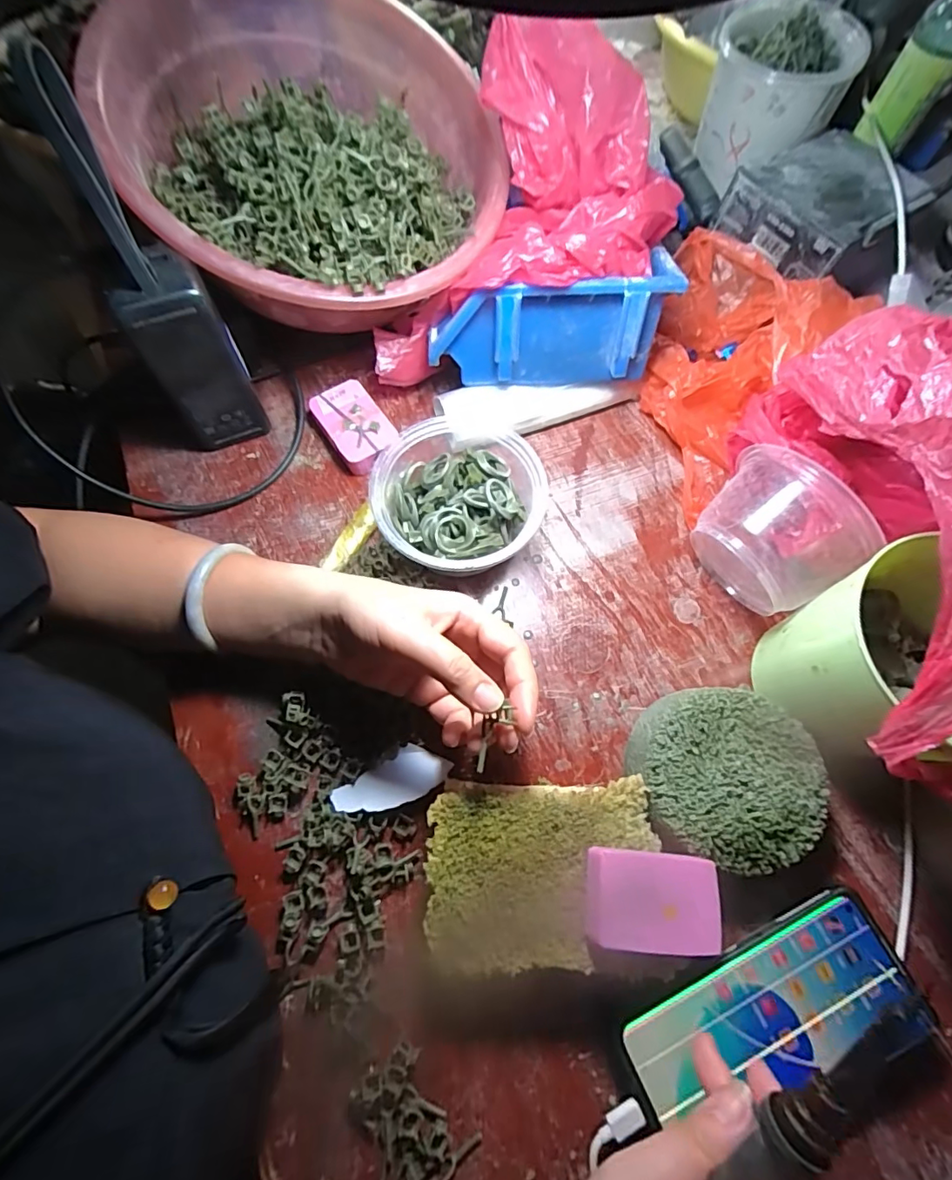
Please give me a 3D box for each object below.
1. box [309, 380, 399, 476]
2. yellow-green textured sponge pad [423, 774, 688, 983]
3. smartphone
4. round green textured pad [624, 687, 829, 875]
[{"bbox_3d":[-0.095,-0.127,0.408,0.047,0.018,0.073,-31,72,-12],"label":"box"},{"bbox_3d":[0.037,0.159,0.296,0.128,0.041,0.092,-1,69,-1],"label":"yellow-green textured sponge pad"},{"bbox_3d":[0.159,0.230,0.274,0.152,0.010,0.072,-24,71,-9],"label":"smartphone"},{"bbox_3d":[0.147,0.112,0.316,0.101,0.043,0.097,0,69,0],"label":"round green textured pad"}]

